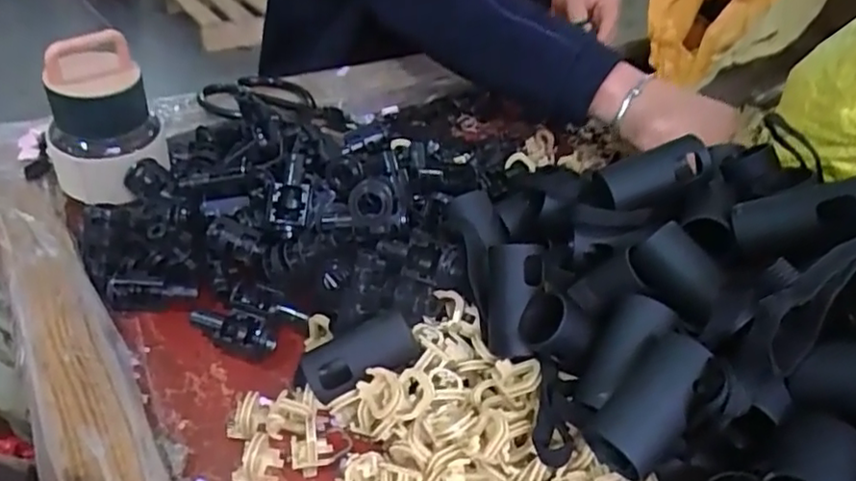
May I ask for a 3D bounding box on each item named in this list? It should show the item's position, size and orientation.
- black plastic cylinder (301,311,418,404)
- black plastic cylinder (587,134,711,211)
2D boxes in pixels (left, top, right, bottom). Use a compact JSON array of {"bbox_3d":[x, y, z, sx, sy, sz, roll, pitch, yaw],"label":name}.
[{"bbox_3d":[-0.038,0.065,0.350,0.062,0.024,0.028,-27,40,2],"label":"black plastic cylinder"},{"bbox_3d":[0.127,-0.038,0.367,0.070,0.021,0.023,-17,39,-2],"label":"black plastic cylinder"}]

